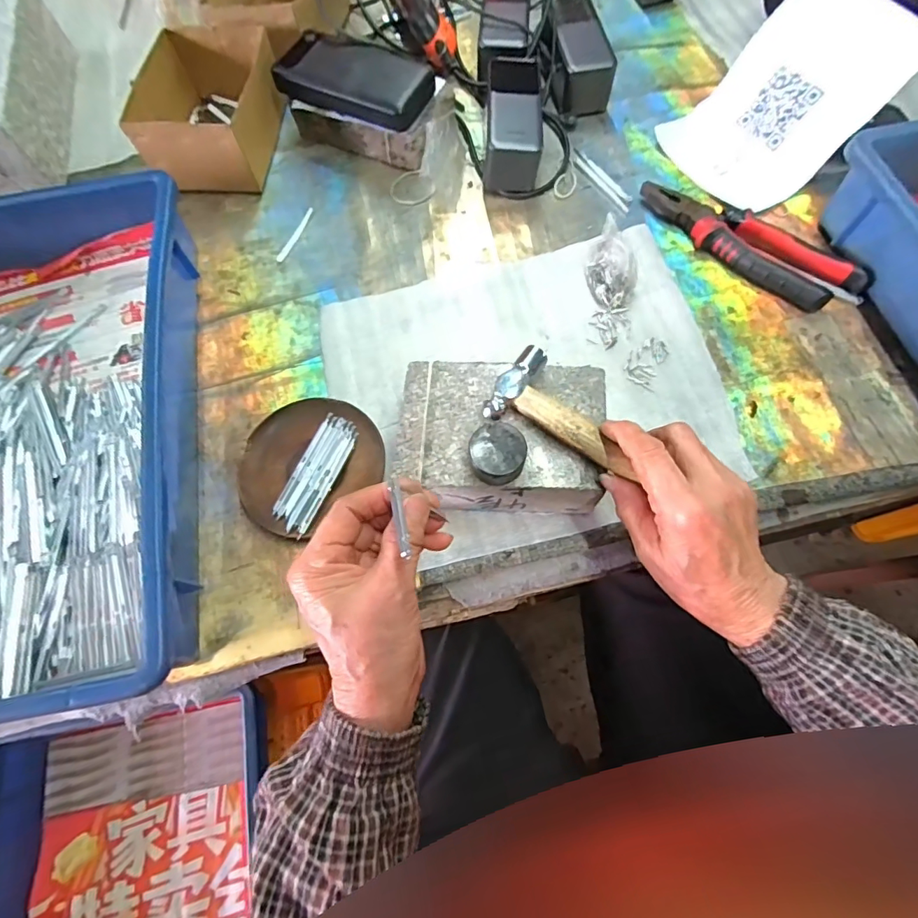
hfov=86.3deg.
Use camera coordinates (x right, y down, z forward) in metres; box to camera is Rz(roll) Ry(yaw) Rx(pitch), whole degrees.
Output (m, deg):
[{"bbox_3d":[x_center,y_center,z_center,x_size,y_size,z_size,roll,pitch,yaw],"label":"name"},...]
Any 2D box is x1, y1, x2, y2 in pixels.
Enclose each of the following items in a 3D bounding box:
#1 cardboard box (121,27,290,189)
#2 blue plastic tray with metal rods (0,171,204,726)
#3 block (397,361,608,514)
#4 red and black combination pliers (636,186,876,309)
[{"bbox_3d":[-0.255,-0.371,0.515,0.121,0.070,0.177,5,68,3],"label":"cardboard box"},{"bbox_3d":[-0.350,-0.021,0.381,0.271,0.076,0.414,-11,68,-4],"label":"blue plastic tray with metal rods"},{"bbox_3d":[0.031,-0.013,0.373,0.147,0.057,0.105,3,68,2],"label":"block"},{"bbox_3d":[0.270,-0.209,0.467,0.053,0.025,0.208,-42,73,-15],"label":"red and black combination pliers"}]

